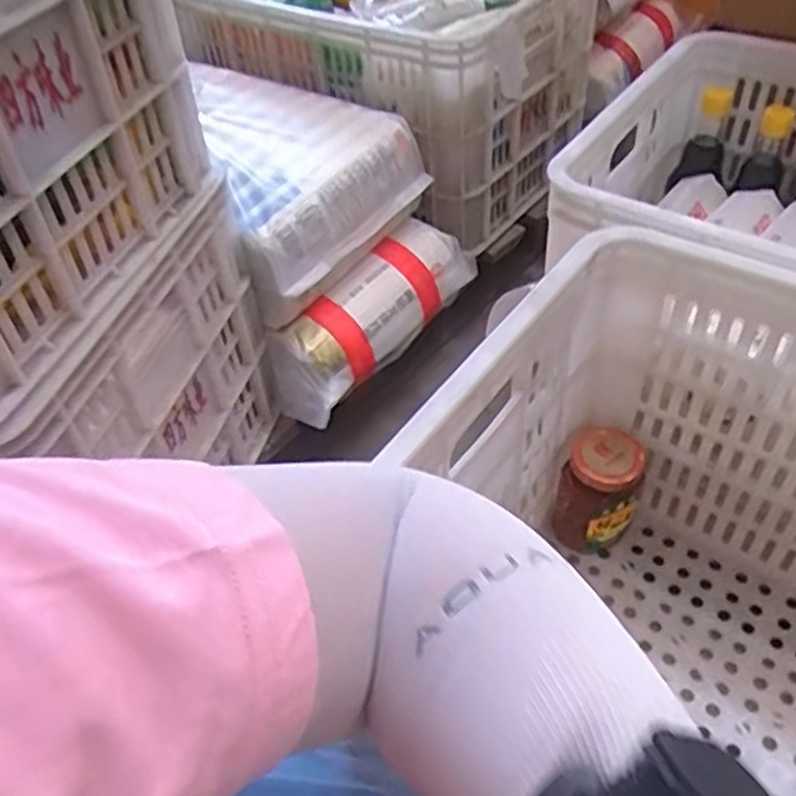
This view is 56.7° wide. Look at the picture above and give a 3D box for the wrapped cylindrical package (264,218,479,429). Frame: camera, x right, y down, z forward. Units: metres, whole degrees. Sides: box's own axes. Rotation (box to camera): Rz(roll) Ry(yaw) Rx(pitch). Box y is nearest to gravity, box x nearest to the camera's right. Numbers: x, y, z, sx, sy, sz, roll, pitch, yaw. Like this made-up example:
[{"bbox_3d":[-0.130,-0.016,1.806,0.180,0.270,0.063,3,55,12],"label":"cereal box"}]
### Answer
[{"bbox_3d":[-0.026,-0.099,0.843,0.081,0.088,0.313,26,54,27],"label":"wrapped cylindrical package"}]

